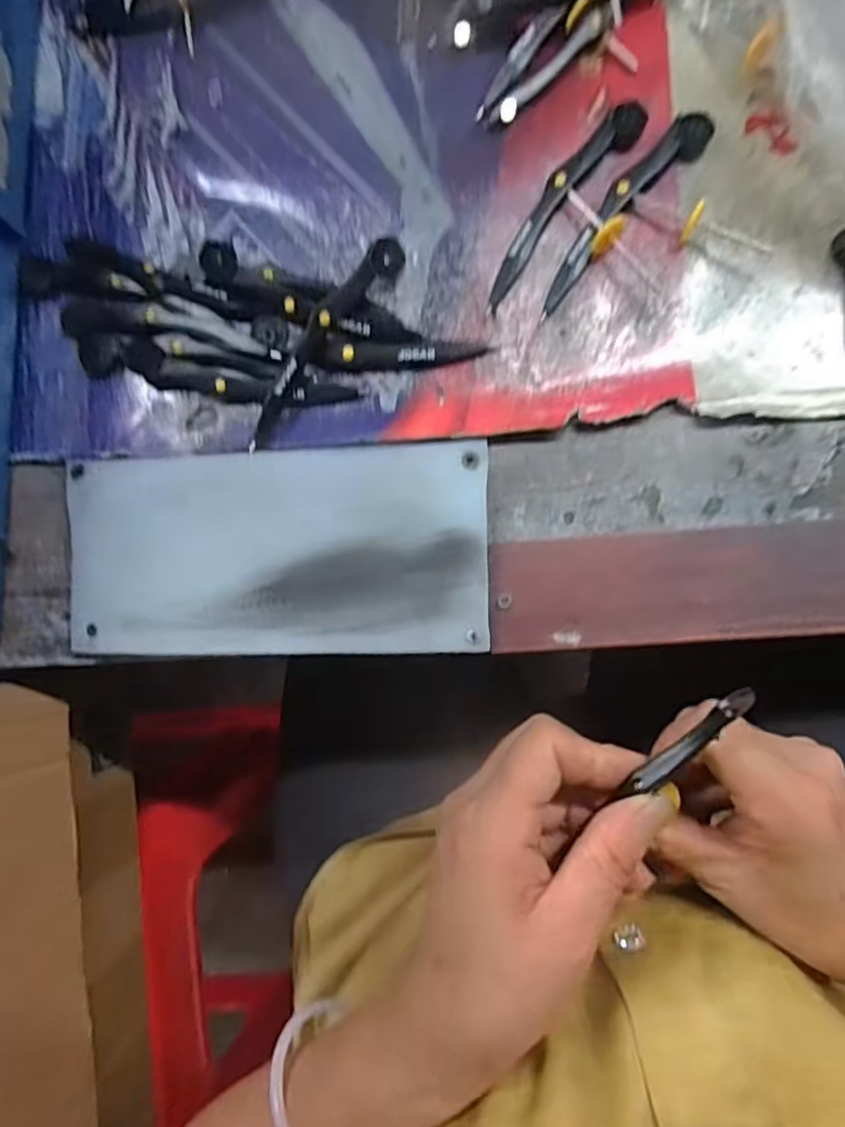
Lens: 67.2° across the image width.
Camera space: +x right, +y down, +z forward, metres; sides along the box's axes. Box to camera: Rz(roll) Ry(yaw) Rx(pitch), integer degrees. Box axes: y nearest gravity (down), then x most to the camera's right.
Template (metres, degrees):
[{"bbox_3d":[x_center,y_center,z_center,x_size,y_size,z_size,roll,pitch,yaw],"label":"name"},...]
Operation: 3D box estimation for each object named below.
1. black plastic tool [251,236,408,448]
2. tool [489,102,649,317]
[{"bbox_3d":[-0.049,-0.105,0.298,0.016,0.013,0.115,39,91,7],"label":"black plastic tool"},{"bbox_3d":[0.064,-0.167,0.296,0.019,0.008,0.111,41,91,7],"label":"tool"}]

